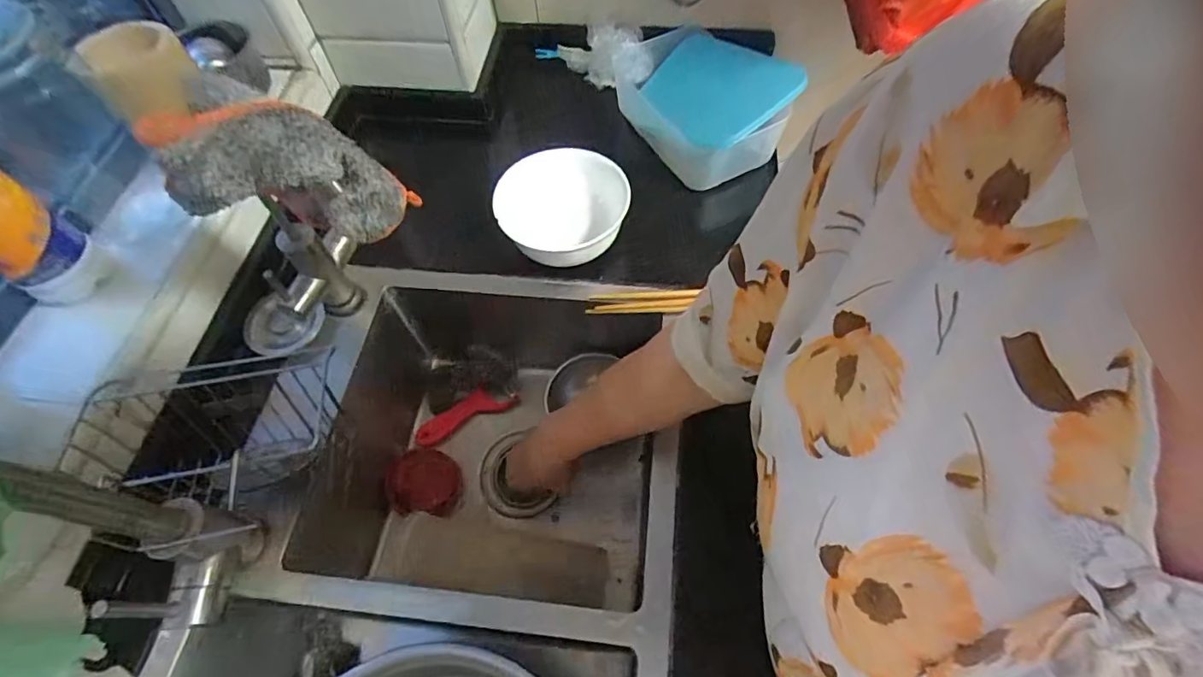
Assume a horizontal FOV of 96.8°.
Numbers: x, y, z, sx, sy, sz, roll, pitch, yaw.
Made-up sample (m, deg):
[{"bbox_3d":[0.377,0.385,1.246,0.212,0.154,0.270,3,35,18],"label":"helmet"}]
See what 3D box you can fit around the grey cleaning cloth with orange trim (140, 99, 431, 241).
[{"bbox_3d":[-0.202,-0.104,0.353,0.125,0.114,0.037,-32,64,-15],"label":"grey cleaning cloth with orange trim"}]

